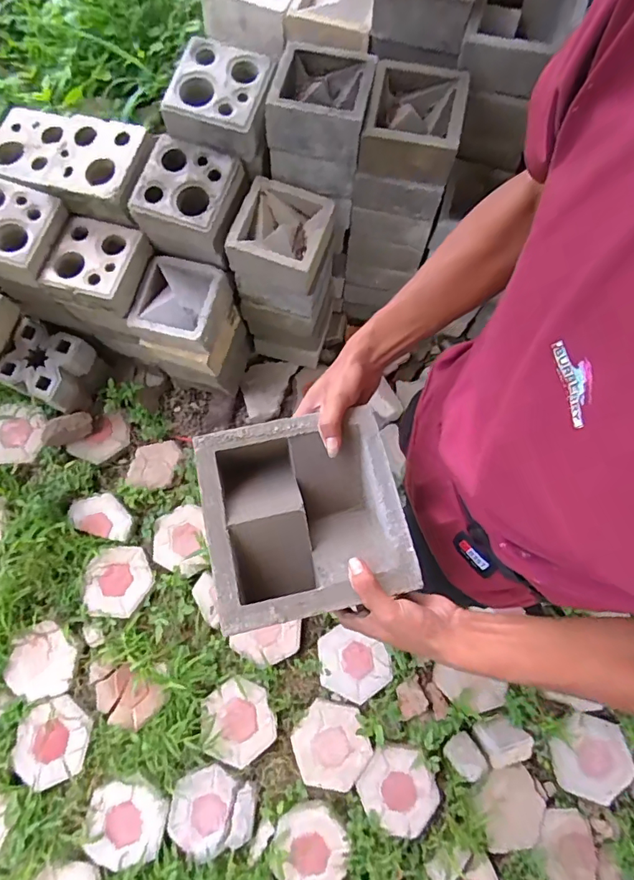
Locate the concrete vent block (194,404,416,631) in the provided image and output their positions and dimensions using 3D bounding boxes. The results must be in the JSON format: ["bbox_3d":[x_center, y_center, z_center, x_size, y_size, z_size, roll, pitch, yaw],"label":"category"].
[{"bbox_3d":[-0.014,0.080,0.513,0.194,0.071,0.195,-12,72,-6],"label":"concrete vent block"}]

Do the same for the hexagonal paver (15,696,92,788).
[{"bbox_3d":[-0.703,0.797,1.273,0.196,0.034,0.200,-14,75,-4],"label":"hexagonal paver"}]

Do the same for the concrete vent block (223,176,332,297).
[{"bbox_3d":[-0.082,-0.499,1.167,0.205,0.111,0.227,16,75,4],"label":"concrete vent block"}]

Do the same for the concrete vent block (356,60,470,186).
[{"bbox_3d":[0.215,-0.707,1.083,0.205,0.107,0.242,11,75,3],"label":"concrete vent block"}]

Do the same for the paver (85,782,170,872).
[{"bbox_3d":[-0.489,0.984,1.228,0.187,0.028,0.191,9,75,2],"label":"paver"}]

